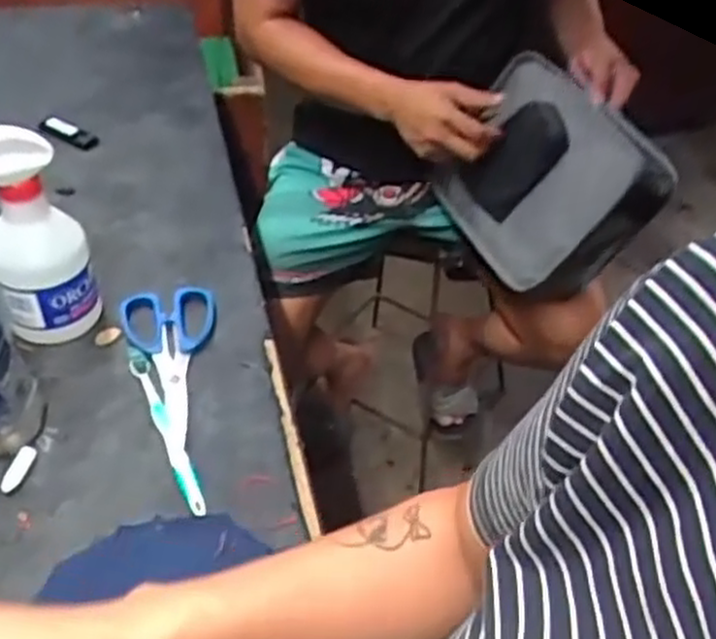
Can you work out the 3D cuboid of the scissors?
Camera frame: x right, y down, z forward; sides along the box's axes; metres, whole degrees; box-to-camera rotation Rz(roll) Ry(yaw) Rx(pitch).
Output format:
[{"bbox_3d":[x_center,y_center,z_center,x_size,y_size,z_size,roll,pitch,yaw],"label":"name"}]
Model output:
[{"bbox_3d":[-0.140,0.054,0.630,0.078,0.014,0.233,-11,45,-16],"label":"scissors"}]

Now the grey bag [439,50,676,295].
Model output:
[{"bbox_3d":[0.233,-0.180,0.976,0.229,0.123,0.261,-42,63,14],"label":"grey bag"}]

